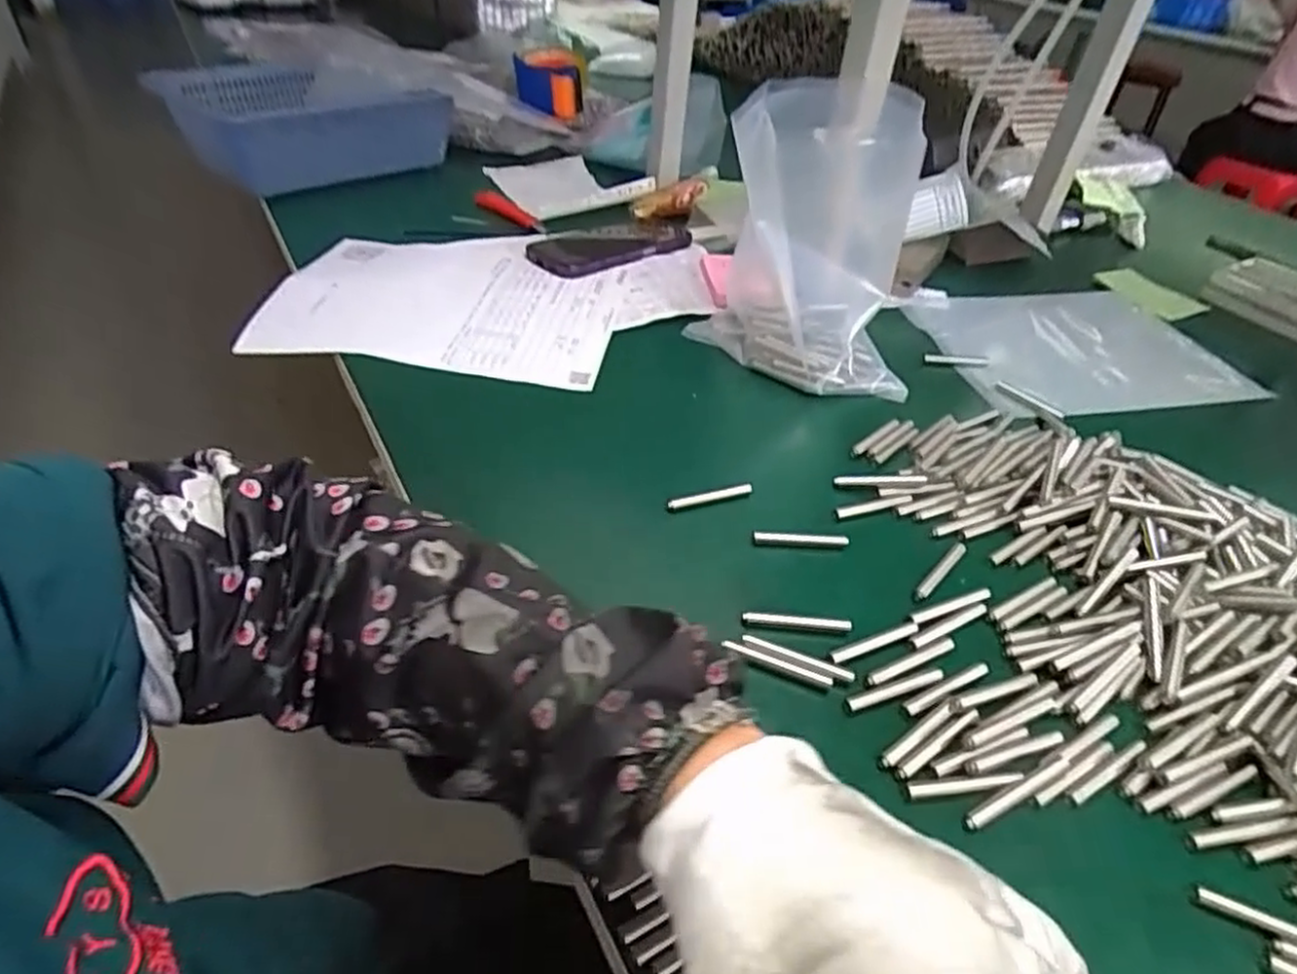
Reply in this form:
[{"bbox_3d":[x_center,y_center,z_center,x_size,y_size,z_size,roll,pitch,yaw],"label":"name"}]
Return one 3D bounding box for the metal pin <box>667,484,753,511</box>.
[{"bbox_3d":[0.040,0.006,0.469,0.058,0.009,0.008,-10,43,-19],"label":"metal pin"}]

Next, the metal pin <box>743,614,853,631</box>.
[{"bbox_3d":[0.080,0.073,0.395,0.057,0.007,0.006,7,40,1],"label":"metal pin"}]

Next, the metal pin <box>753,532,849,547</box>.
[{"bbox_3d":[0.093,0.032,0.446,0.058,0.008,0.009,5,40,-2],"label":"metal pin"}]

